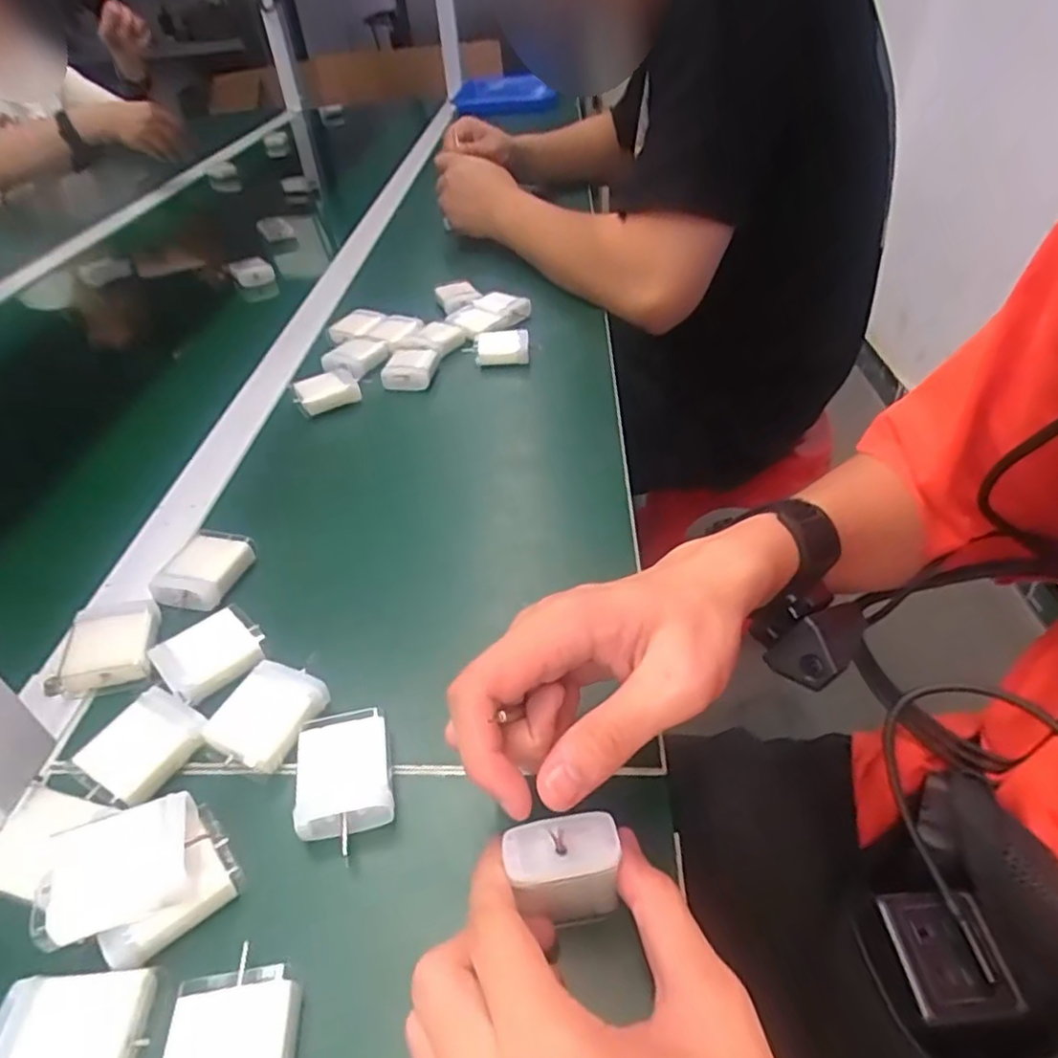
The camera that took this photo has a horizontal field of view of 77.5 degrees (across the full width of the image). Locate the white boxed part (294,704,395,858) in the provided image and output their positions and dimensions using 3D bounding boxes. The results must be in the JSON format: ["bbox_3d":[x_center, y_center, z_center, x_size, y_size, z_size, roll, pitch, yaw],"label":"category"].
[{"bbox_3d":[-0.083,0.110,0.301,0.040,0.019,0.055,-11,41,-5],"label":"white boxed part"}]

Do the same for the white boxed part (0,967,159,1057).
[{"bbox_3d":[-0.160,0.178,0.227,0.051,0.010,0.041,-8,41,-2],"label":"white boxed part"}]

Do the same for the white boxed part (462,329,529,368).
[{"bbox_3d":[-0.030,-0.170,0.615,0.059,0.021,0.044,-9,41,-3],"label":"white boxed part"}]

